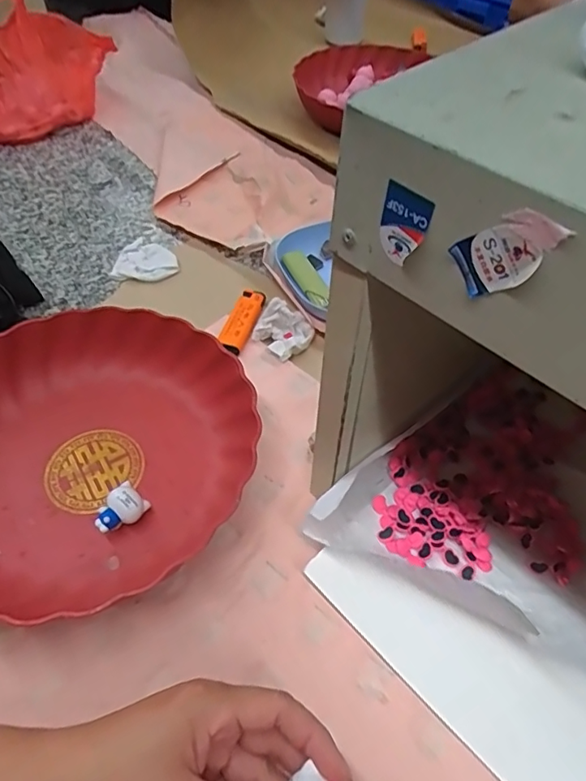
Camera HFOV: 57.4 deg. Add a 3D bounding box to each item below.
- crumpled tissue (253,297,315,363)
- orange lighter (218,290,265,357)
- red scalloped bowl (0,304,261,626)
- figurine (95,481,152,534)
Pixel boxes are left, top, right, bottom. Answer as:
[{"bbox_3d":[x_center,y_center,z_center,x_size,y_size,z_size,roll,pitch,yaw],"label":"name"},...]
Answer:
[{"bbox_3d":[-0.008,-0.056,0.486,0.051,0.023,0.043,38,59,26],"label":"crumpled tissue"},{"bbox_3d":[-0.047,-0.065,0.499,0.023,0.010,0.082,14,52,10],"label":"orange lighter"},{"bbox_3d":[-0.153,0.033,0.396,0.237,0.058,0.226,0,51,-1],"label":"red scalloped bowl"},{"bbox_3d":[-0.118,0.085,0.368,0.020,0.025,0.034,30,56,21],"label":"figurine"}]

